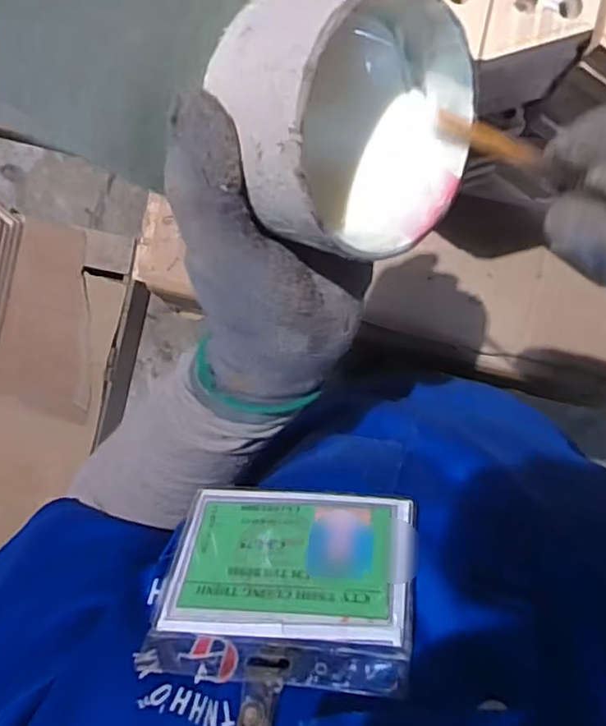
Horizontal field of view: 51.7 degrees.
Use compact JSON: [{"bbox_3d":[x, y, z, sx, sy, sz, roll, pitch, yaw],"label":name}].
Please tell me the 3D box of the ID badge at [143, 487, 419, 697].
[{"bbox_3d":[-0.005,0.087,0.252,0.097,0.083,0.006,1,133,12],"label":"ID badge"}]

